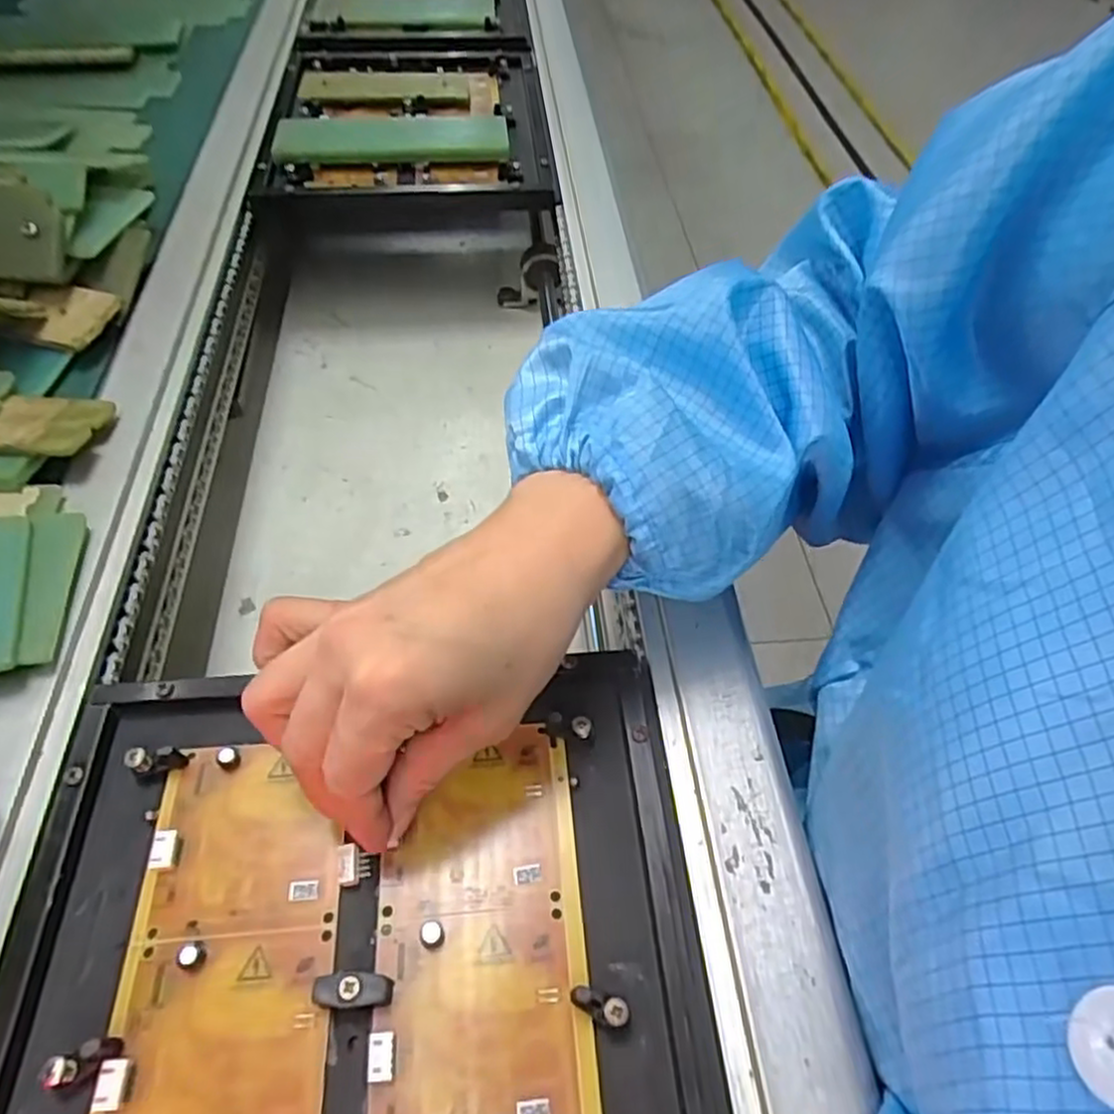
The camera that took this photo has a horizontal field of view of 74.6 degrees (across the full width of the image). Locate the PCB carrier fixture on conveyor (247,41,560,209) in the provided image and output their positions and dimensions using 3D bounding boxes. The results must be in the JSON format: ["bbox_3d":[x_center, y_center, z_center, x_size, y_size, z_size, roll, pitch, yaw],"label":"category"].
[{"bbox_3d":[-0.130,-0.400,0.663,0.241,0.038,0.297,-4,54,-4],"label":"PCB carrier fixture on conveyor"}]

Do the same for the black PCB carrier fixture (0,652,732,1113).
[{"bbox_3d":[-0.065,0.158,0.238,0.233,0.018,0.258,-3,55,-5],"label":"black PCB carrier fixture"}]

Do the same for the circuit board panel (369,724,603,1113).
[{"bbox_3d":[-0.024,0.161,0.244,0.072,0.006,0.203,-3,55,-5],"label":"circuit board panel"}]

